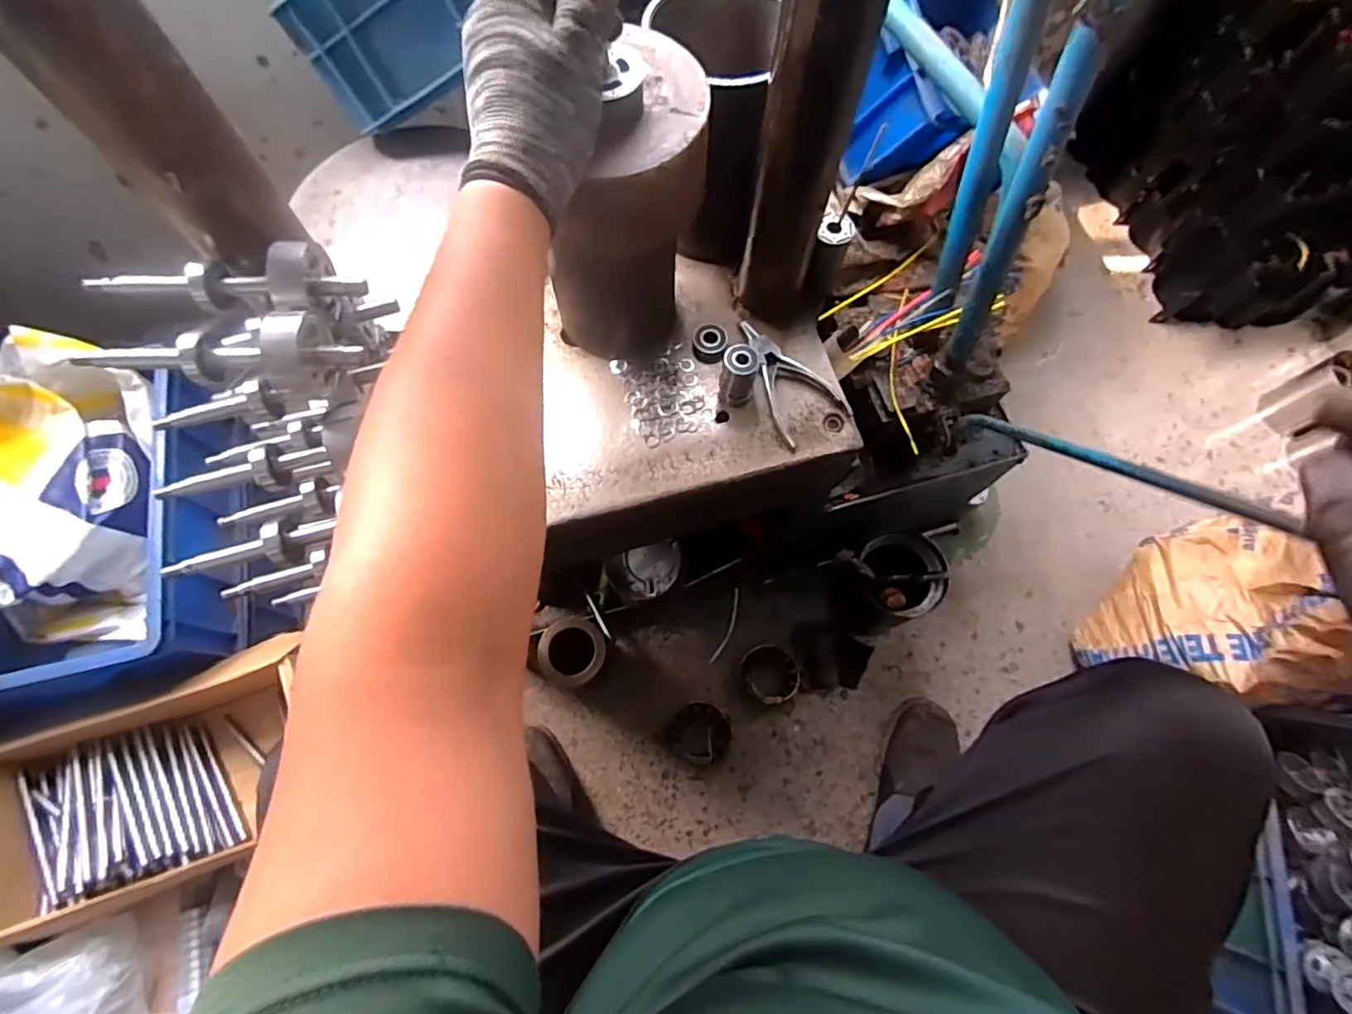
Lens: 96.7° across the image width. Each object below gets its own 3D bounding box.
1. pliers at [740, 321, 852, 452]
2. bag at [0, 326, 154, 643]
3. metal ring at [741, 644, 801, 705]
[{"bbox_3d":[0.094,-0.120,0.564,0.067,0.014,0.130,-35,74,-13],"label":"pliers"},{"bbox_3d":[-0.766,-0.038,0.685,0.307,0.246,0.320,12,70,4],"label":"bag"},{"bbox_3d":[0.143,0.246,0.891,0.088,0.043,0.088,0,69,0],"label":"metal ring"}]

